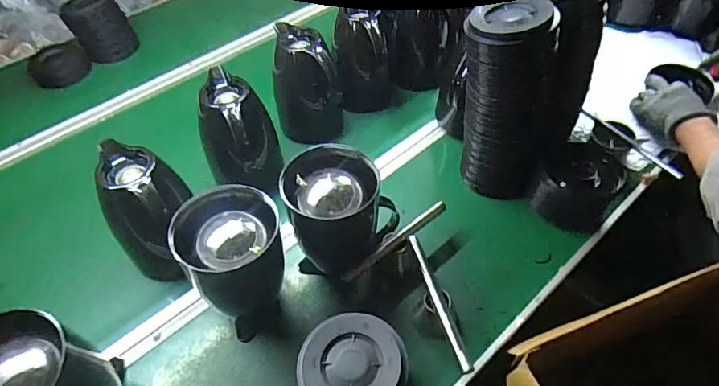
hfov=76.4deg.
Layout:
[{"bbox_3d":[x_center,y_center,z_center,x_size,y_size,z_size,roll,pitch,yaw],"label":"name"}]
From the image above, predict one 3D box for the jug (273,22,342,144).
[{"bbox_3d":[-0.100,-0.203,0.864,0.120,0.178,0.123,-10,50,-4],"label":"jug"}]

